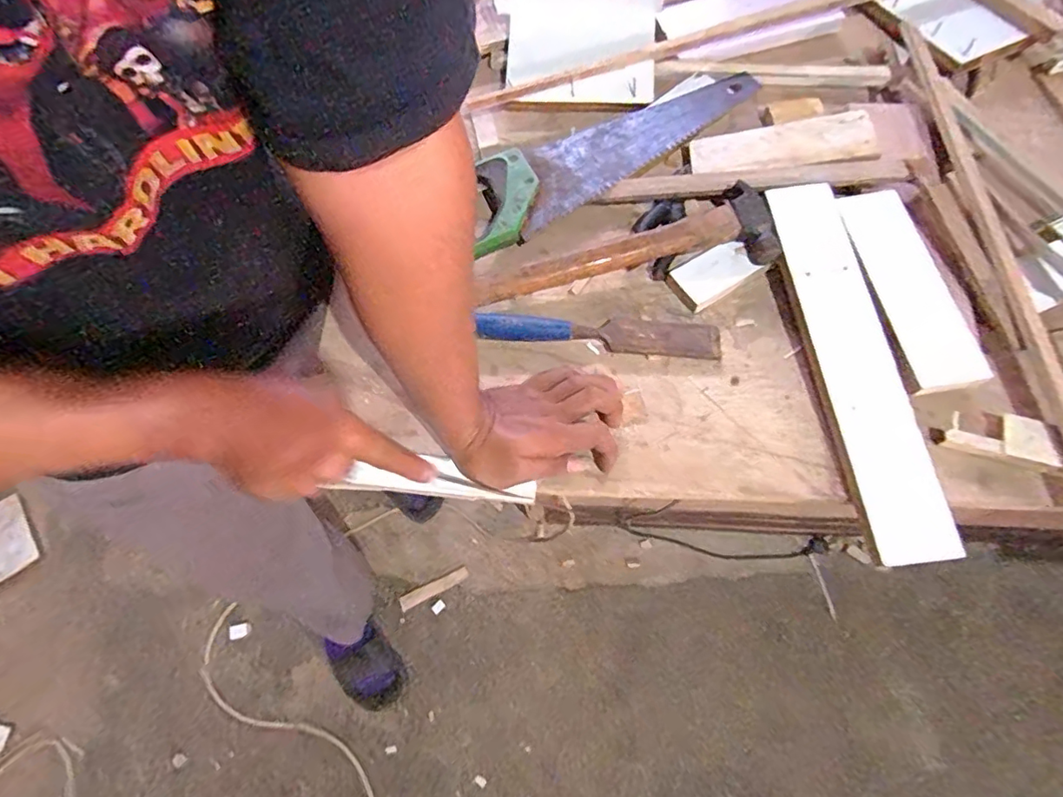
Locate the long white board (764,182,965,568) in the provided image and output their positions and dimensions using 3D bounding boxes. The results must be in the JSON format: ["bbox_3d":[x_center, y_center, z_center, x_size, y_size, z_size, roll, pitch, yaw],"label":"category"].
[{"bbox_3d":[0.293,-0.040,0.506,0.071,0.016,0.366,-10,71,5],"label":"long white board"}]

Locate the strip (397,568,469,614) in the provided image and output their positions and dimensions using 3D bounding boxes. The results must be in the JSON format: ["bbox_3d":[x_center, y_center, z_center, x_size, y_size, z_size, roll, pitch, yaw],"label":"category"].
[{"bbox_3d":[-0.211,0.409,1.186,0.153,0.009,0.031,-27,68,-9],"label":"strip"}]

